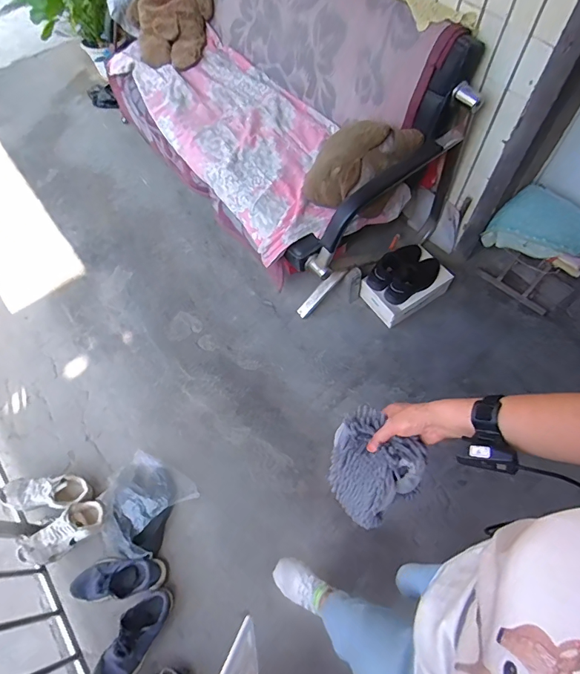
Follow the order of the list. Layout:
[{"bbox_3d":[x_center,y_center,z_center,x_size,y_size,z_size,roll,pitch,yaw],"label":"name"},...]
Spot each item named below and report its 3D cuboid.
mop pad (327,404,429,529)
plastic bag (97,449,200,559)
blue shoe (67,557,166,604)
[{"bbox_3d":[0.122,0.223,0.686,0.151,0.195,0.043,39,32,12],"label":"mop pad"},{"bbox_3d":[-0.492,0.561,1.417,0.250,0.096,0.293,29,60,13],"label":"plastic bag"},{"bbox_3d":[-0.537,0.761,1.320,0.275,0.081,0.108,-2,58,-6],"label":"blue shoe"}]

